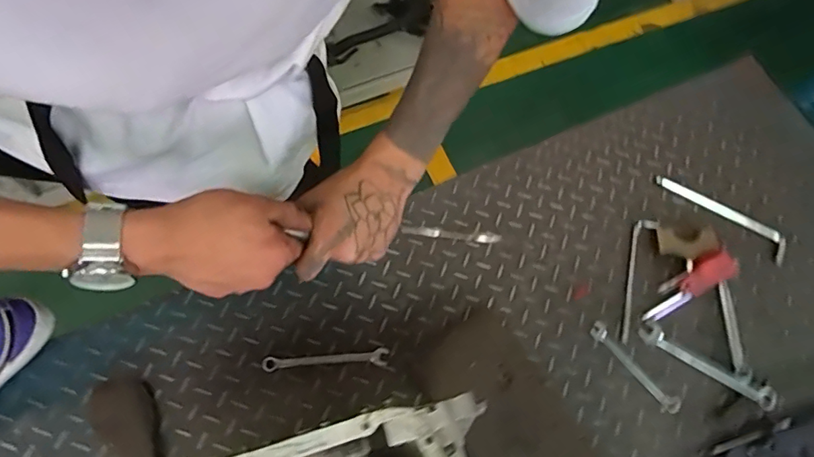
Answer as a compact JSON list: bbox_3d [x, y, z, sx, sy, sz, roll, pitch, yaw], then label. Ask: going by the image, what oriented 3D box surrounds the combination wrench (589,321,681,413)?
[{"bbox_3d":[0.331,0.201,0.711,0.025,0.004,0.158,-39,75,-17],"label":"combination wrench"}]

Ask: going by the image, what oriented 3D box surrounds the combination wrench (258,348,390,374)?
[{"bbox_3d":[-0.114,0.185,0.689,0.171,0.011,0.023,-3,68,-4],"label":"combination wrench"}]

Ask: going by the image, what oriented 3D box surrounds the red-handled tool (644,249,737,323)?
[{"bbox_3d":[0.427,0.081,0.746,0.166,0.031,0.050,-25,71,-13],"label":"red-handled tool"}]

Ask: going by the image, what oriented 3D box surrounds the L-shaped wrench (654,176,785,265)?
[{"bbox_3d":[0.512,-0.023,0.803,0.224,0.010,0.039,34,70,11],"label":"L-shaped wrench"}]

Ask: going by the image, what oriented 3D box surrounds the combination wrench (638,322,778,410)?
[{"bbox_3d":[0.436,0.199,0.711,0.201,0.011,0.032,32,69,10],"label":"combination wrench"}]

